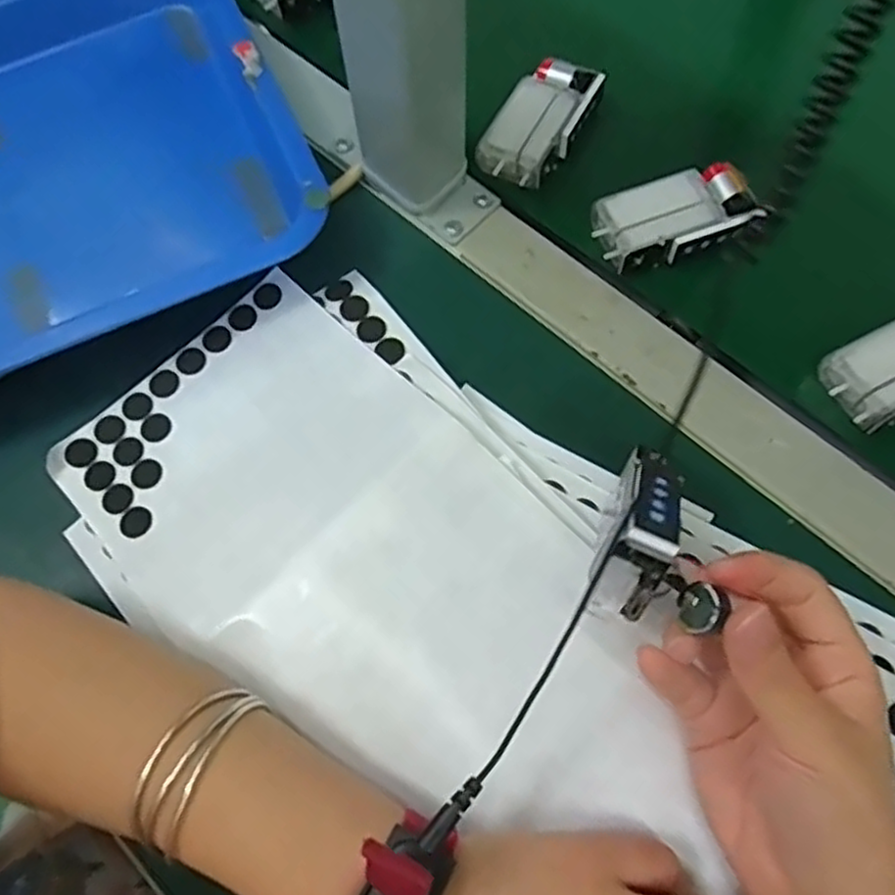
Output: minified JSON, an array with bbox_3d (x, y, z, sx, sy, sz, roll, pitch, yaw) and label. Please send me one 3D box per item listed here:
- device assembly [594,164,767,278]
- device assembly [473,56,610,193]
[{"bbox_3d":[0.118,-0.119,0.369,0.079,0.024,0.043,-11,69,-2],"label":"device assembly"},{"bbox_3d":[0.053,-0.183,0.399,0.043,0.019,0.078,32,74,14],"label":"device assembly"}]

